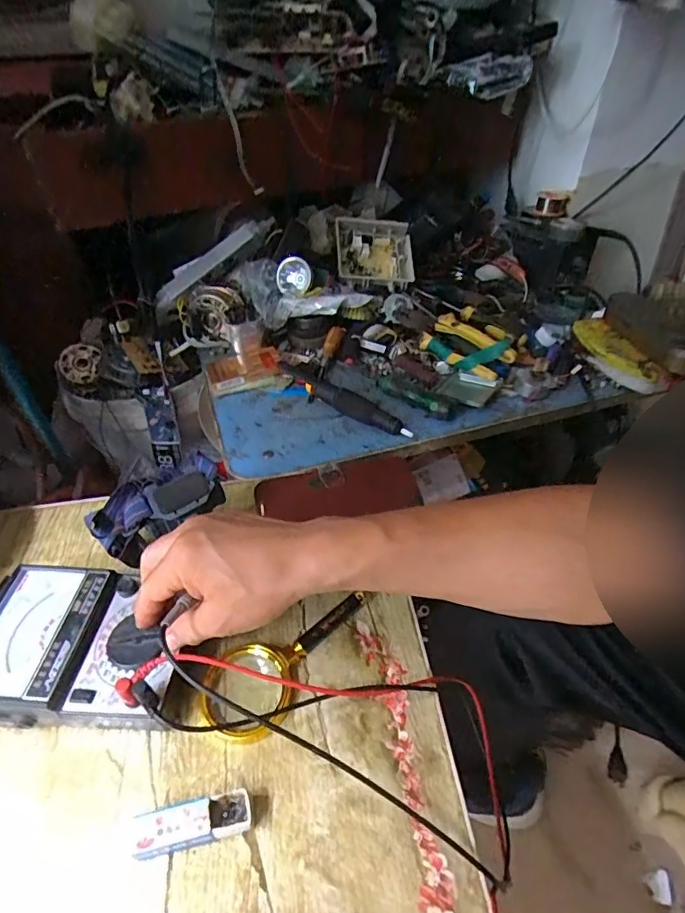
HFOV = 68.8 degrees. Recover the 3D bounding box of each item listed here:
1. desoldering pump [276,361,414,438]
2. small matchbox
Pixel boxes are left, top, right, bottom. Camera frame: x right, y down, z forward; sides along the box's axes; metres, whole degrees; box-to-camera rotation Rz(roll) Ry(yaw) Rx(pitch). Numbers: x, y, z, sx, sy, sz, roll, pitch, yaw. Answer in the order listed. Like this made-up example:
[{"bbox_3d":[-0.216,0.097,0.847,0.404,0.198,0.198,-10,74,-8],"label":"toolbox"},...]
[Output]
[{"bbox_3d":[0.000,-0.074,0.636,0.205,0.024,0.024,29,53,28],"label":"desoldering pump"},{"bbox_3d":[-0.096,0.235,0.320,0.073,0.020,0.023,-11,46,-8],"label":"small matchbox"}]

